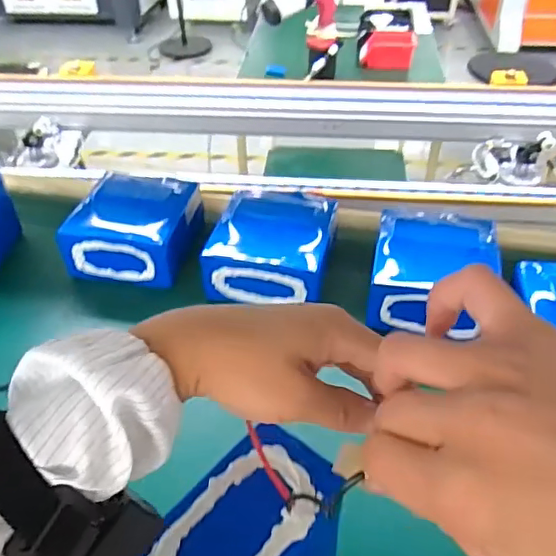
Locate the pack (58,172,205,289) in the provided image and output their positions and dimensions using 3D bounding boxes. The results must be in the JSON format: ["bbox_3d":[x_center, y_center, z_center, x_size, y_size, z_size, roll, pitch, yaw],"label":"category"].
[{"bbox_3d":[-0.189,-0.071,0.754,0.152,0.094,0.149,6,43,8],"label":"pack"}]

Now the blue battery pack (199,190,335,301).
[{"bbox_3d":[-0.006,-0.042,0.710,0.148,0.074,0.145,7,43,9],"label":"blue battery pack"}]

